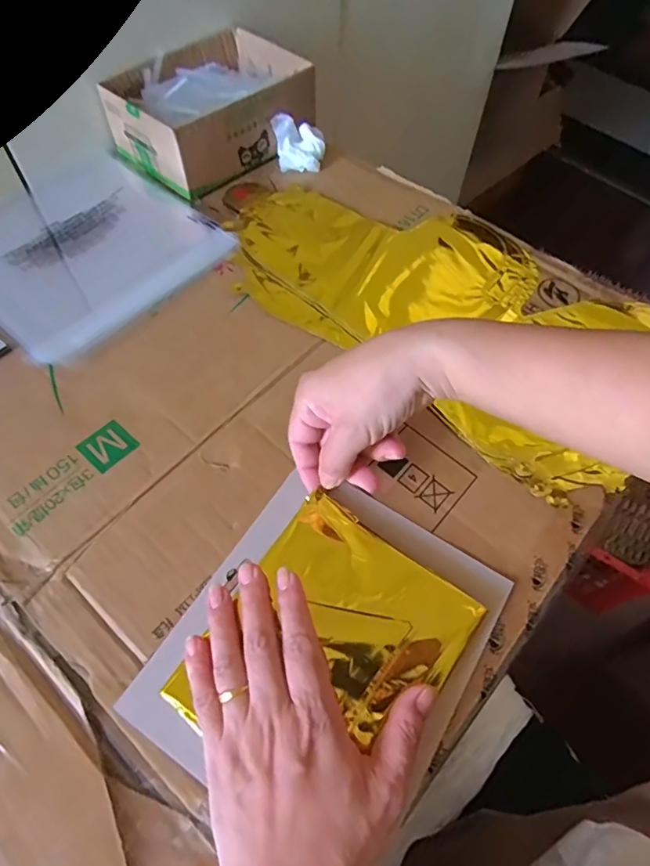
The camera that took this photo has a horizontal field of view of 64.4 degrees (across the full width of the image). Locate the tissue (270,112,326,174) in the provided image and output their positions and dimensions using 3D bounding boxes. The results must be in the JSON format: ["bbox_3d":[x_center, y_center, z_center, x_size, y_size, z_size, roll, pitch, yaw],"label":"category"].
[{"bbox_3d":[-0.026,-0.304,0.540,0.051,0.040,0.041,-16,61,-10],"label":"tissue"}]

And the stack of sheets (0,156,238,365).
[{"bbox_3d":[-0.228,-0.177,0.485,0.216,0.008,0.208,38,66,20],"label":"stack of sheets"}]

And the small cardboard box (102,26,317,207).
[{"bbox_3d":[-0.115,-0.341,0.543,0.145,0.065,0.191,38,66,20],"label":"small cardboard box"}]

